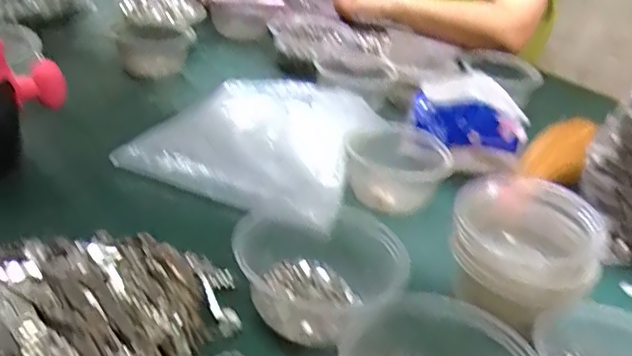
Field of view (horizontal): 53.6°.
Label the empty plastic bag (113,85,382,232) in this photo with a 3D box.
[{"bbox_3d":[-0.056,-0.051,0.730,0.235,0.053,0.261,17,32,15],"label":"empty plastic bag"}]

